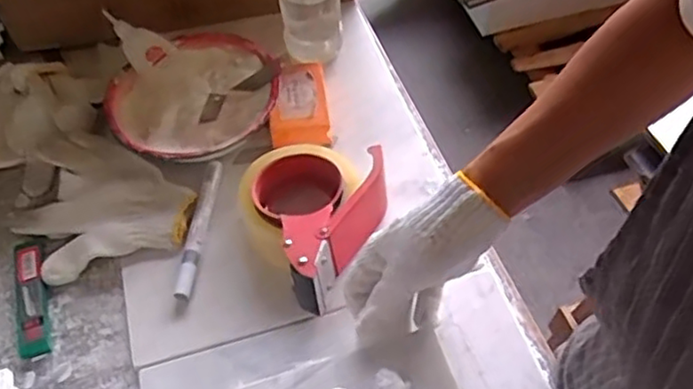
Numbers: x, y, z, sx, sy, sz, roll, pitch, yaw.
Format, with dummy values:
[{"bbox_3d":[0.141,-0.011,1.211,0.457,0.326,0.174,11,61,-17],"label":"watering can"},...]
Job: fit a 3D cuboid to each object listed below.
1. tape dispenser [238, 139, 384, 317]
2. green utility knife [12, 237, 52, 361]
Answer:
[{"bbox_3d":[-0.035,0.011,0.578,0.111,0.051,0.133,25,59,20],"label":"tape dispenser"},{"bbox_3d":[-0.275,0.088,0.582,0.029,0.013,0.116,-17,55,-9],"label":"green utility knife"}]

